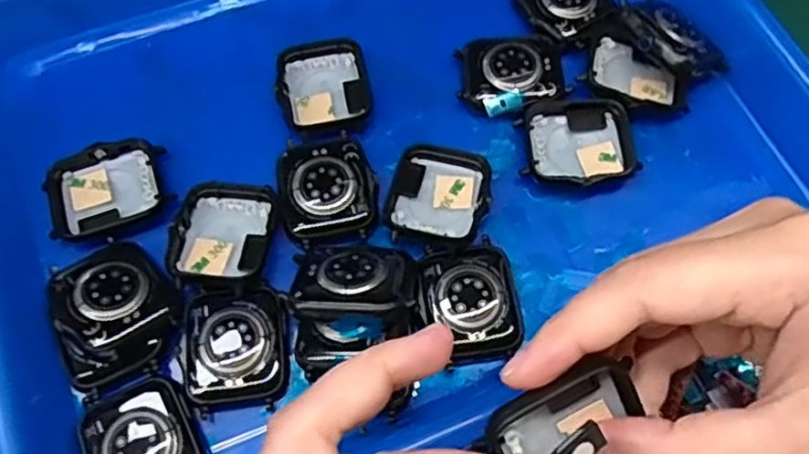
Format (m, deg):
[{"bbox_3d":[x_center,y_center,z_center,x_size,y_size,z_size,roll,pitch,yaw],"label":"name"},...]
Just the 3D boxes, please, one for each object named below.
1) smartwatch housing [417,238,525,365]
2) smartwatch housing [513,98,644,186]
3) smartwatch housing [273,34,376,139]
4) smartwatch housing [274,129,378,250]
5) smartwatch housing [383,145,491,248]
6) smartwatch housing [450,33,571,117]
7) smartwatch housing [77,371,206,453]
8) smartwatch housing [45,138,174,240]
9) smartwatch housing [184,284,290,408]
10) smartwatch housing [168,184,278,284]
[{"bbox_3d":[0.025,0.027,0.254,0.036,0.010,0.045,-10,65,-4],"label":"smartwatch housing"},{"bbox_3d":[0.070,-0.036,0.284,0.045,0.009,0.037,-10,65,-4],"label":"smartwatch housing"},{"bbox_3d":[-0.033,-0.059,0.291,0.039,0.008,0.044,-15,65,-7],"label":"smartwatch housing"},{"bbox_3d":[-0.031,-0.016,0.269,0.037,0.006,0.045,-12,65,-5],"label":"smartwatch housing"},{"bbox_3d":[0.013,-0.013,0.271,0.038,0.010,0.044,14,65,7],"label":"smartwatch housing"},{"bbox_3d":[0.046,-0.066,0.293,0.044,0.008,0.037,-8,65,-4],"label":"smartwatch housing"},{"bbox_3d":[-0.088,0.073,0.231,0.035,0.009,0.043,-25,67,-11],"label":"smartwatch housing"},{"bbox_3d":[-0.116,-0.015,0.270,0.044,0.008,0.037,-17,66,-8],"label":"smartwatch housing"},{"bbox_3d":[-0.060,0.042,0.243,0.035,0.007,0.040,-6,65,-2],"label":"smartwatch housing"},{"bbox_3d":[-0.069,0.002,0.262,0.036,0.010,0.043,4,65,2],"label":"smartwatch housing"}]

